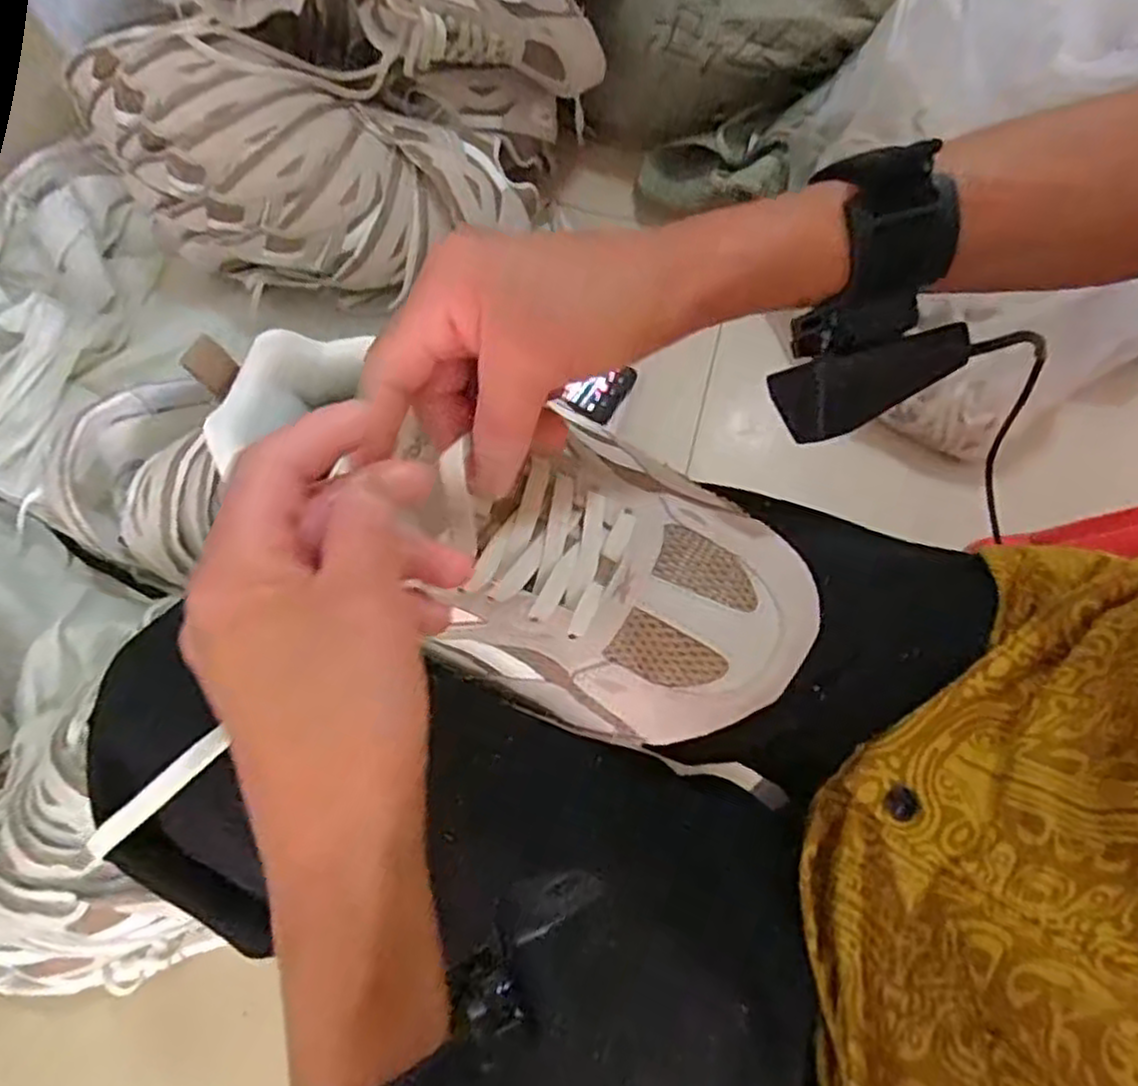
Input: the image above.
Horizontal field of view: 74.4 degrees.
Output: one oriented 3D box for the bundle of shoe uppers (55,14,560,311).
[{"bbox_3d":[-0.245,-0.351,0.679,0.431,0.127,0.209,7,77,2],"label":"bundle of shoe uppers"}]

